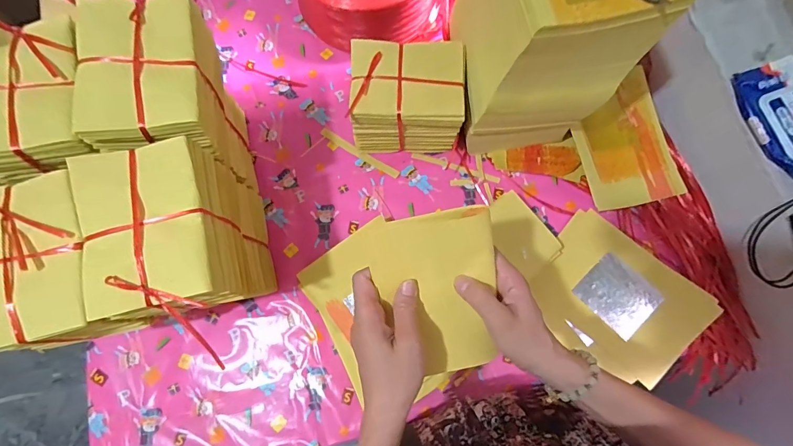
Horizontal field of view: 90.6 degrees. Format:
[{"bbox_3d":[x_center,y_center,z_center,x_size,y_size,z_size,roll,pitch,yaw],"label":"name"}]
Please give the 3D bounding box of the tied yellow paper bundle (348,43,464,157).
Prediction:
[{"bbox_3d":[0.015,-0.189,0.627,0.160,0.142,0.118,4,77,1],"label":"tied yellow paper bundle"}]

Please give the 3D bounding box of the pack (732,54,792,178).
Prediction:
[{"bbox_3d":[0.537,-0.140,0.531,0.099,0.026,0.169,-15,77,-3],"label":"pack"}]

